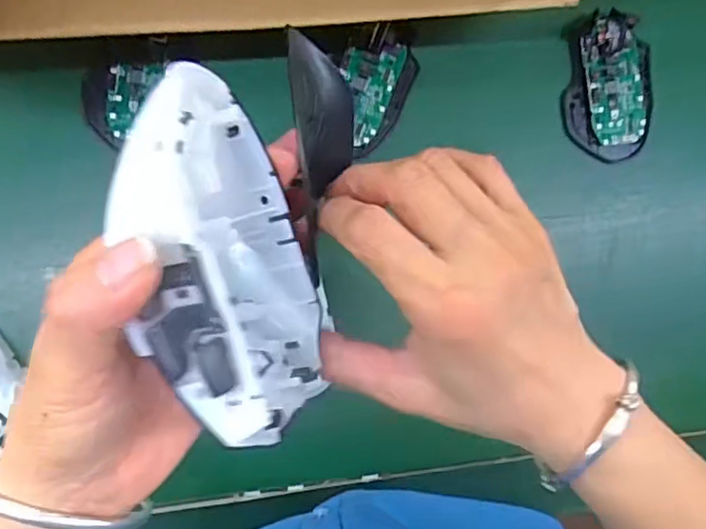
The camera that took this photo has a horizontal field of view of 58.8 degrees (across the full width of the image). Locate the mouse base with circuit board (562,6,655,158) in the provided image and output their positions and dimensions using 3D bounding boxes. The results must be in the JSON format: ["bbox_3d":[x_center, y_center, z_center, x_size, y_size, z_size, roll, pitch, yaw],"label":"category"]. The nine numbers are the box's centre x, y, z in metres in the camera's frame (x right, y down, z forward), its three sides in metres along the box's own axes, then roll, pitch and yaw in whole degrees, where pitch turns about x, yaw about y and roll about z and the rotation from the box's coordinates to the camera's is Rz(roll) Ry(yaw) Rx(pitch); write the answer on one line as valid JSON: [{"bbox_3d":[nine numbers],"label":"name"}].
[{"bbox_3d":[0.210,-0.144,0.510,0.075,0.023,0.112,-4,94,-7],"label":"mouse base with circuit board"}]

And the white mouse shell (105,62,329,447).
[{"bbox_3d":[-0.043,-0.001,0.201,0.036,0.068,0.111,-12,98,10],"label":"white mouse shell"}]

